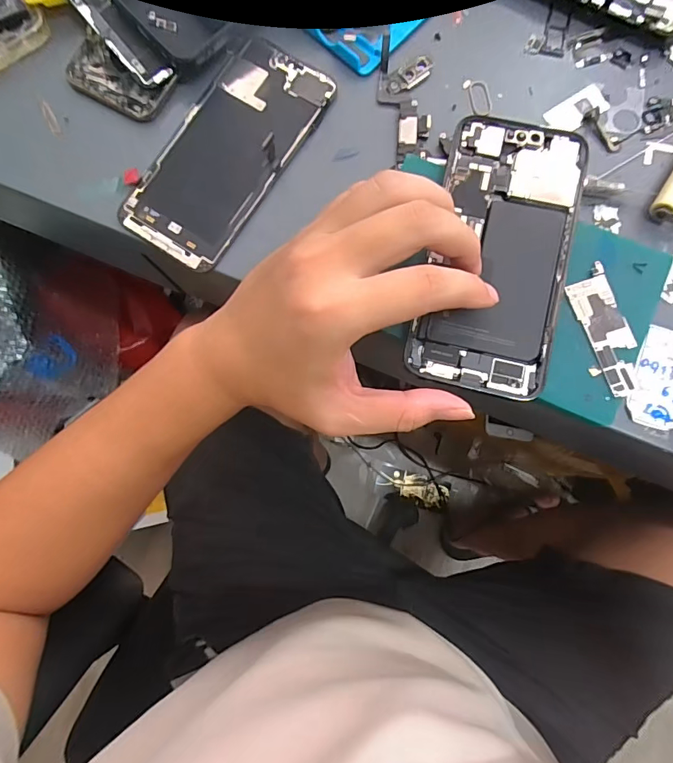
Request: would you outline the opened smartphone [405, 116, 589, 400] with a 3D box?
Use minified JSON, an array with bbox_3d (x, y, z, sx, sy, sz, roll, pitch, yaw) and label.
[{"bbox_3d":[0.091,-0.073,0.246,0.073,0.004,0.157,12,83,4],"label":"opened smartphone"}]

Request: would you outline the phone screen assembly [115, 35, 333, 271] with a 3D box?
[{"bbox_3d":[-0.071,-0.150,0.281,0.076,0.006,0.153,33,86,5],"label":"phone screen assembly"}]

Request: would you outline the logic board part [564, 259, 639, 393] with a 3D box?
[{"bbox_3d":[0.149,-0.028,0.243,0.027,0.004,0.072,-12,81,3],"label":"logic board part"}]

